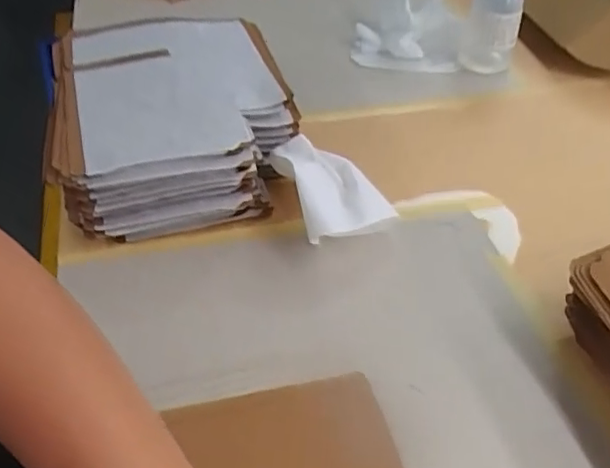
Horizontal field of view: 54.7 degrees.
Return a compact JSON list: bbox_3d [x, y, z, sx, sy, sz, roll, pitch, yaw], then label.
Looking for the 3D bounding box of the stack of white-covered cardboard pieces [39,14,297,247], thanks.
[{"bbox_3d":[-0.126,-0.112,0.572,0.210,0.091,0.246,-12,46,-13],"label":"stack of white-covered cardboard pieces"}]

